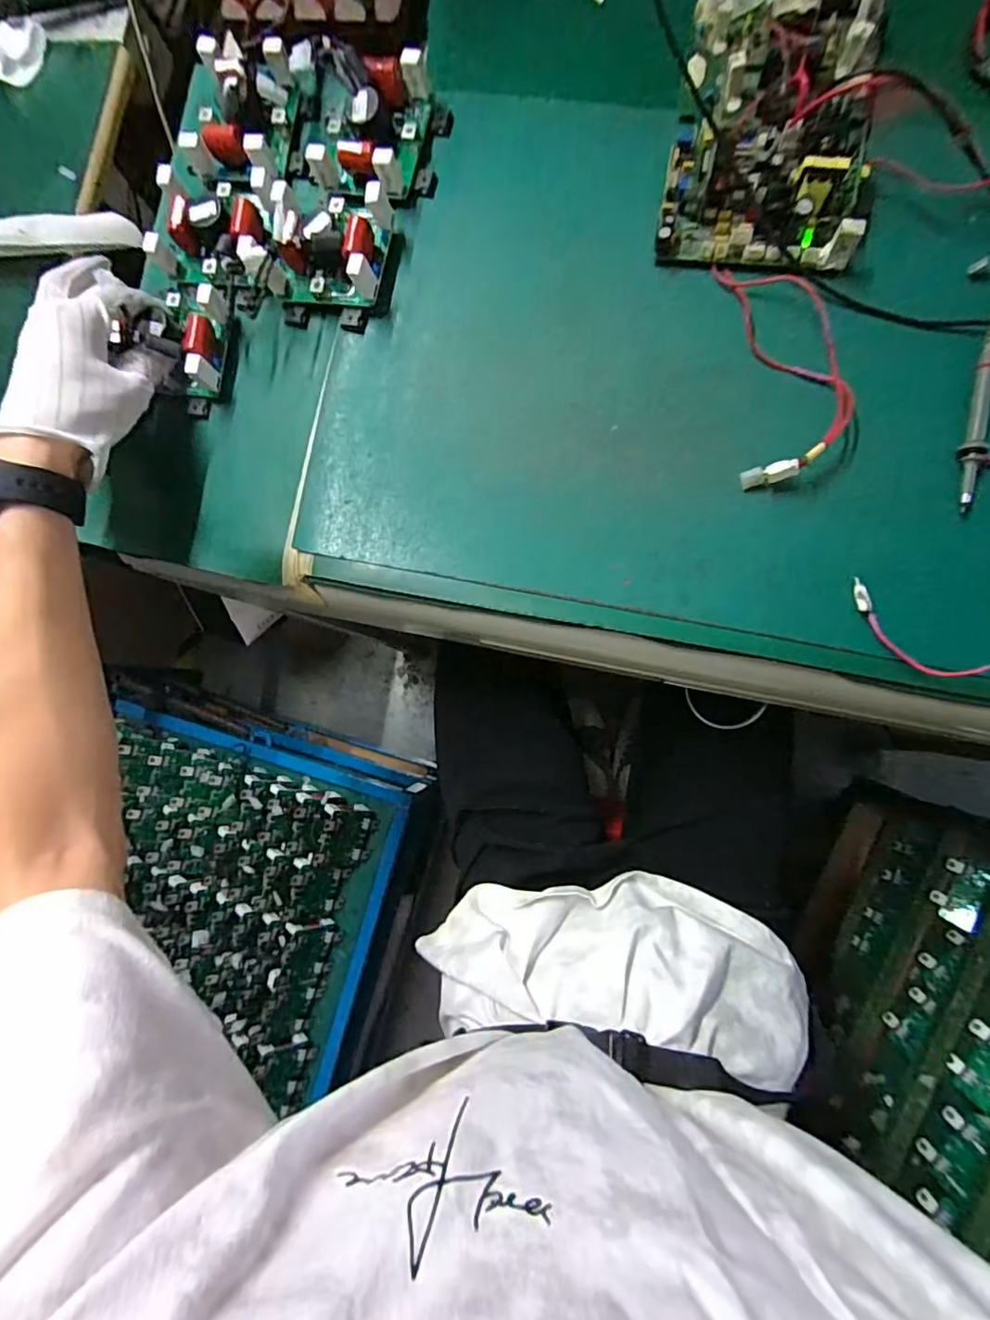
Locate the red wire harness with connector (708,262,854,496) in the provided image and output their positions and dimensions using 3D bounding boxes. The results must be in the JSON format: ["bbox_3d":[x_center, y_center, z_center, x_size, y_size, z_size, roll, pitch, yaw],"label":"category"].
[{"bbox_3d":[0.187,-0.191,0.348,0.067,0.019,0.154,-5,86,7],"label":"red wire harness with connector"}]

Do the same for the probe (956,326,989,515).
[{"bbox_3d":[0.299,-0.158,0.331,0.014,0.017,0.133,13,88,8],"label":"probe"}]

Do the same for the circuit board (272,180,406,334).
[{"bbox_3d":[-0.118,-0.290,0.387,0.089,0.037,0.083,12,88,8],"label":"circuit board"}]

